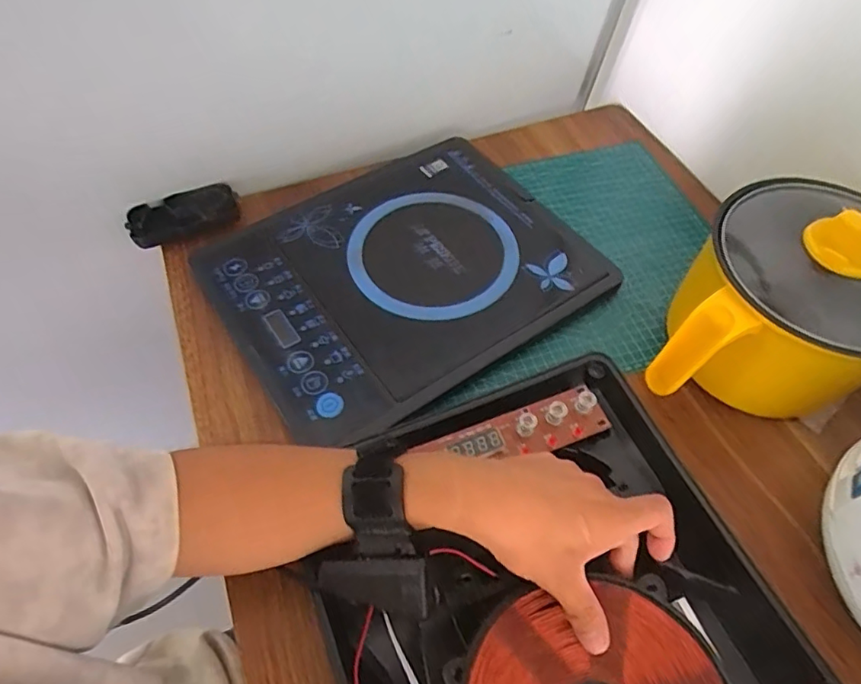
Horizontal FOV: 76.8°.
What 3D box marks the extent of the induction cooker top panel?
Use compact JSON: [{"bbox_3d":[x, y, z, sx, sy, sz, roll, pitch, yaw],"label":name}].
[{"bbox_3d":[-0.026,-0.077,0.536,0.341,0.019,0.280,-30,63,-20],"label":"induction cooker top panel"}]

